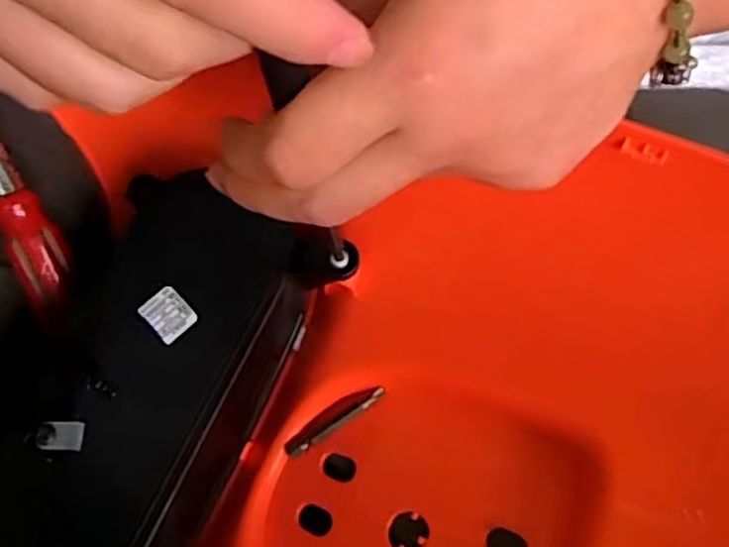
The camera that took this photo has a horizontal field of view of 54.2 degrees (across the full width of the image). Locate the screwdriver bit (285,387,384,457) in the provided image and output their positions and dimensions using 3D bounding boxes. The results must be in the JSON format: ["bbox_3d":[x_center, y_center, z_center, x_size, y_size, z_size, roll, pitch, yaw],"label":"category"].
[{"bbox_3d":[-0.013,0.064,0.302,0.050,0.004,0.007,-34,77,11],"label":"screwdriver bit"}]

